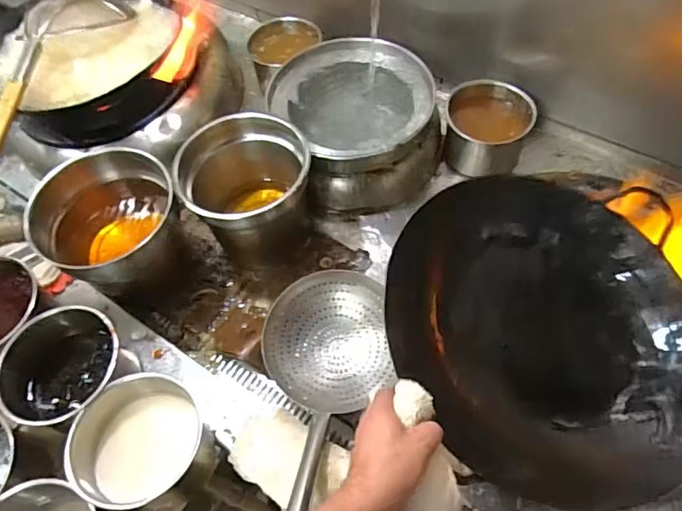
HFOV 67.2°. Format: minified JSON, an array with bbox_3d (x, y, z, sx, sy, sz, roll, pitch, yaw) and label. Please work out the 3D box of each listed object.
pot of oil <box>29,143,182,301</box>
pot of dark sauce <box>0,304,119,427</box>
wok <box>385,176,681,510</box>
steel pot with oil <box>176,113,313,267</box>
[{"bbox_3d":[-0.384,-0.038,0.888,0.217,0.204,0.202,-2,58,3],"label":"pot of oil"},{"bbox_3d":[-0.410,0.176,0.773,0.166,0.137,0.169,15,60,14],"label":"pot of dark sauce"},{"bbox_3d":[0.271,0.089,0.672,0.432,0.140,0.400,5,66,-11],"label":"wok"},{"bbox_3d":[-0.164,-0.115,0.928,0.211,0.207,0.184,-24,59,-11],"label":"steel pot with oil"}]

